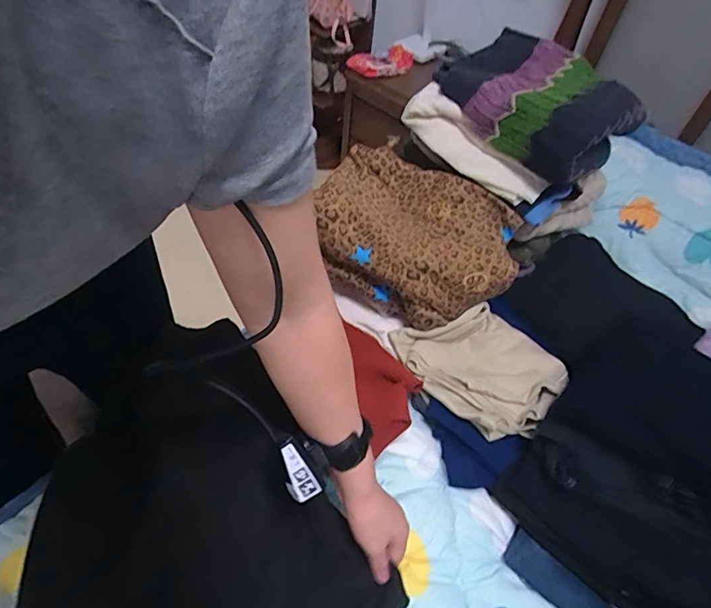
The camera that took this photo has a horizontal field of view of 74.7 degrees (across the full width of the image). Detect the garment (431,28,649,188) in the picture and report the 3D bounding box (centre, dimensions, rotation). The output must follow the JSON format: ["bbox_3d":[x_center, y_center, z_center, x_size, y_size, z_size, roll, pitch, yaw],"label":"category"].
[{"bbox_3d":[0.291,-0.330,0.754,0.237,0.098,0.292,-29,59,-26],"label":"garment"}]

